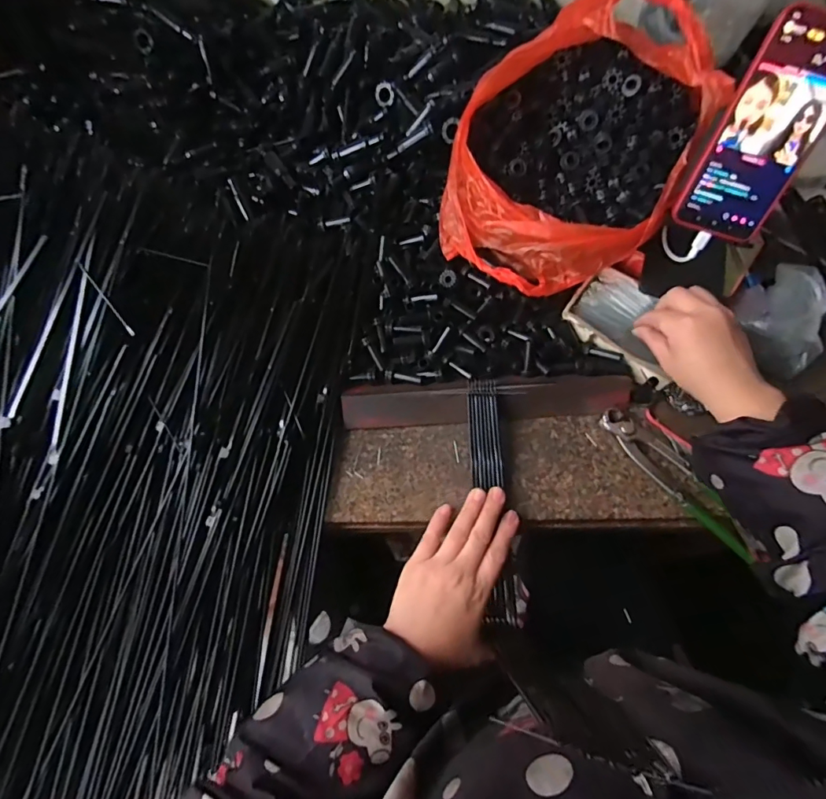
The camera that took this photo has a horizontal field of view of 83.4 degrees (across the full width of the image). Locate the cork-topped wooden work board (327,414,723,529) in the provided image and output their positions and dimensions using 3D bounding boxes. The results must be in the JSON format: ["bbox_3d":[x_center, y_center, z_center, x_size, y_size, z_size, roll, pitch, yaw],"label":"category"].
[{"bbox_3d":[0.094,0.068,0.448,0.333,0.017,0.101,-1,67,0],"label":"cork-topped wooden work board"}]

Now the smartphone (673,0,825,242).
[{"bbox_3d":[0.296,-0.220,0.387,0.079,0.161,0.012,22,37,10],"label":"smartphone"}]

